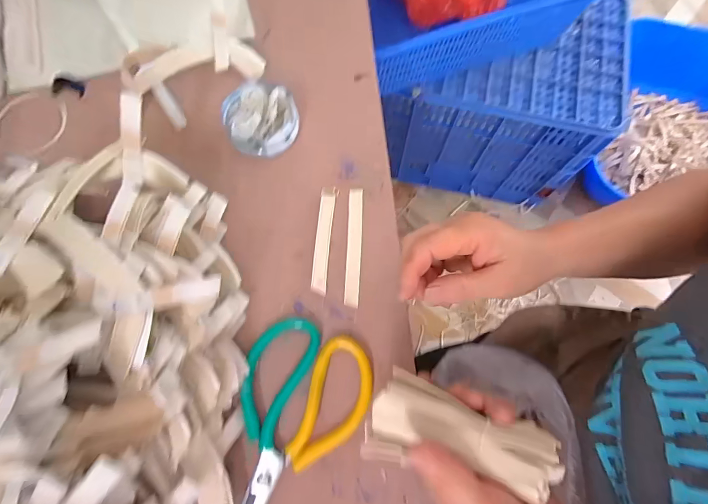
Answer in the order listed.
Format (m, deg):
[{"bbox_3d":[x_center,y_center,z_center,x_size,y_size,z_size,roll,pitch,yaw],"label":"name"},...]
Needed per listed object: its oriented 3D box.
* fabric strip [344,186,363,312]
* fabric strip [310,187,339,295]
[{"bbox_3d":[0.000,-0.005,0.342,0.014,0.008,0.112,2,74,1],"label":"fabric strip"},{"bbox_3d":[-0.028,-0.013,0.337,0.015,0.004,0.101,6,74,2],"label":"fabric strip"}]

